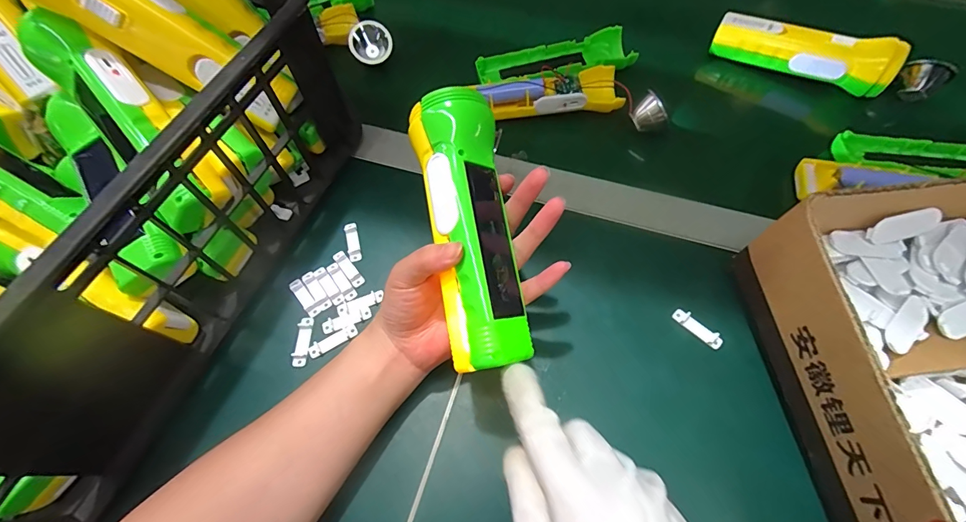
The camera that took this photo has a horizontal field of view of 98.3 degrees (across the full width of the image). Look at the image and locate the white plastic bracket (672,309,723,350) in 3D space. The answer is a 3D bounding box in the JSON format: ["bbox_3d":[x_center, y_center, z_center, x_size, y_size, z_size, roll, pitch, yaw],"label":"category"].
[{"bbox_3d":[0.159,0.050,0.308,0.011,0.005,0.037,-42,71,-18],"label":"white plastic bracket"}]

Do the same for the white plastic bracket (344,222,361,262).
[{"bbox_3d":[-0.109,-0.017,0.349,0.009,0.005,0.036,-14,64,-7],"label":"white plastic bracket"}]

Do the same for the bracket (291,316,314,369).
[{"bbox_3d":[-0.134,0.059,0.310,0.010,0.004,0.036,2,63,1],"label":"bracket"}]

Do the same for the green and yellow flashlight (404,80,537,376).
[{"bbox_3d":[-0.008,-0.020,0.253,0.047,0.049,0.160,-10,79,-5],"label":"green and yellow flashlight"}]

